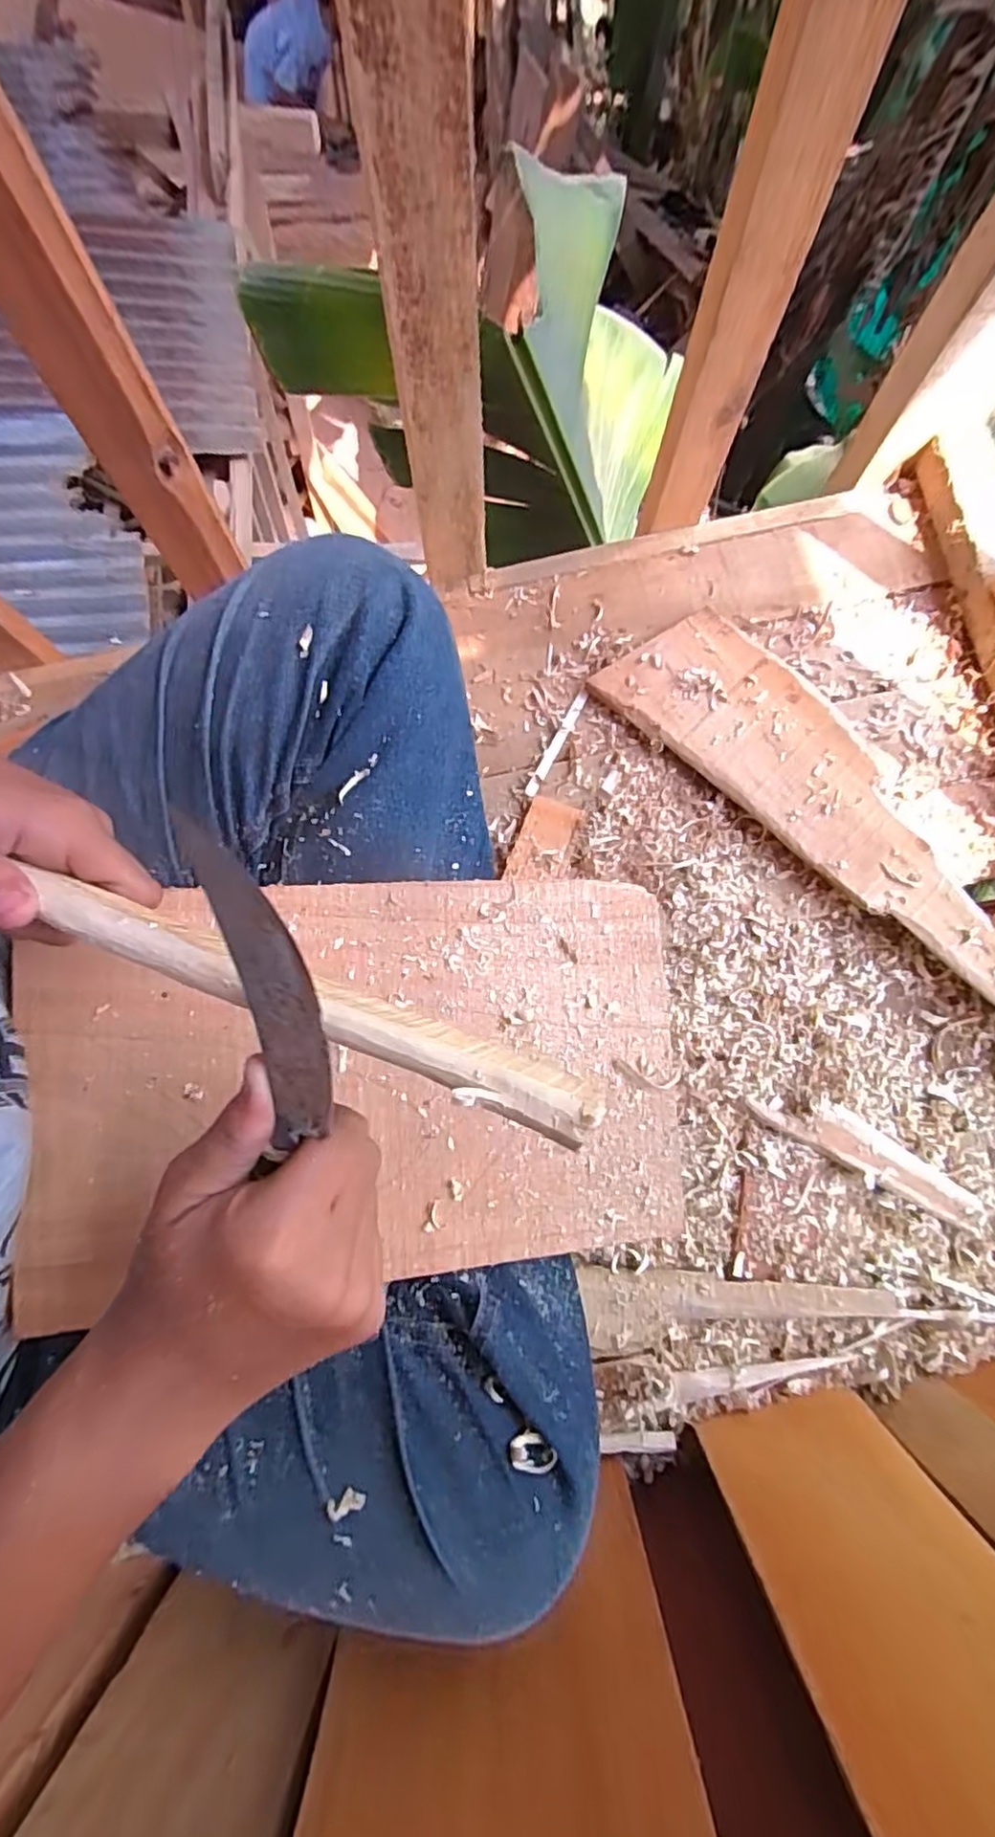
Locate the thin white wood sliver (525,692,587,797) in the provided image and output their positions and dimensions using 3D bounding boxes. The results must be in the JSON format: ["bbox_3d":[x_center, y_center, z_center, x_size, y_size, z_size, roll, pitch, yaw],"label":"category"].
[{"bbox_3d":[0.050,-0.150,0.559,0.010,0.006,0.104,27,80,6],"label":"thin white wood sliver"}]

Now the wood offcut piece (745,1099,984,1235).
[{"bbox_3d":[0.276,0.177,0.484,0.176,0.019,0.038,31,81,7],"label":"wood offcut piece"}]

